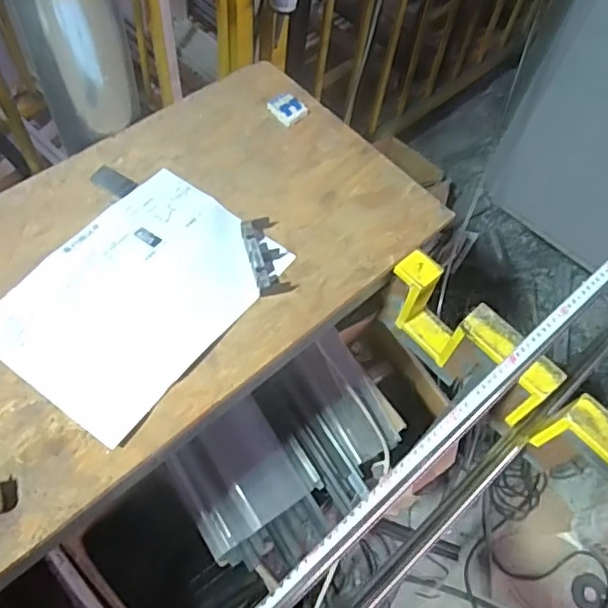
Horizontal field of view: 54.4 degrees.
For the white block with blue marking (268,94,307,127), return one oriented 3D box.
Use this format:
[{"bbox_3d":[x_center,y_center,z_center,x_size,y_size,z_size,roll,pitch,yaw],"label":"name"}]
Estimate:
[{"bbox_3d":[-0.023,-0.268,0.808,0.042,0.010,0.048,-35,68,-21],"label":"white block with blue marking"}]

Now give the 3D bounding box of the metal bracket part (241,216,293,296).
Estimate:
[{"bbox_3d":[-0.046,-0.056,0.682,0.038,0.019,0.099,-14,62,-12],"label":"metal bracket part"}]

